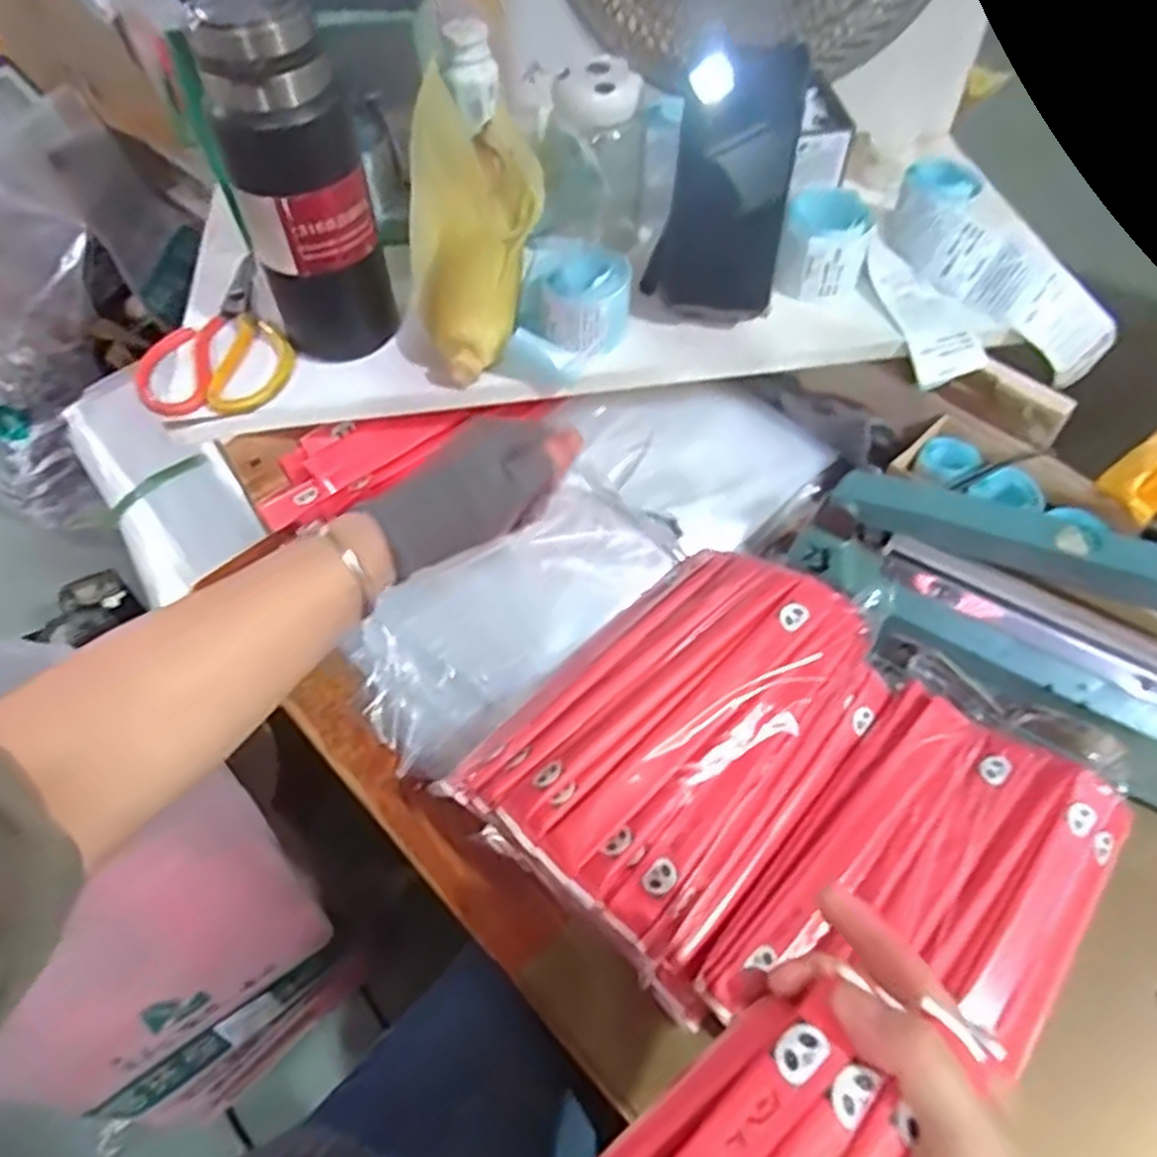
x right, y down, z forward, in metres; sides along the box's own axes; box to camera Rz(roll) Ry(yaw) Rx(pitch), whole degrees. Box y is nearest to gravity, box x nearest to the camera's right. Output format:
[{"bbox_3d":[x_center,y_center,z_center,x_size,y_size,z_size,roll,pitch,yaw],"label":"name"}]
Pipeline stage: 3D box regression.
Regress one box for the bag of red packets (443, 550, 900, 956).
[{"bbox_3d":[0.066,0.087,0.470,0.163,0.052,0.235,38,64,23],"label":"bag of red packets"}]

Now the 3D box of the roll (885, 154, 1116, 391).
[{"bbox_3d":[0.322,-0.236,0.608,0.075,0.063,0.202,-38,81,-22],"label":"roll"}]

